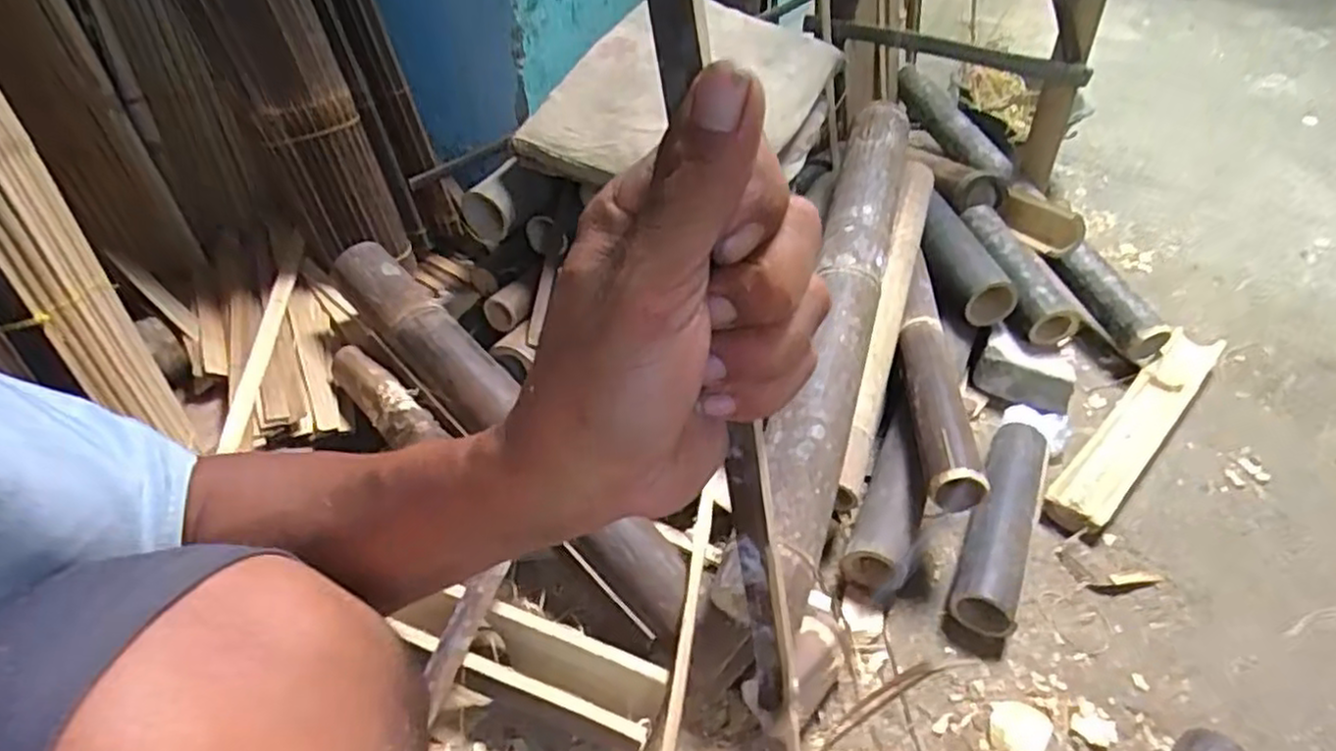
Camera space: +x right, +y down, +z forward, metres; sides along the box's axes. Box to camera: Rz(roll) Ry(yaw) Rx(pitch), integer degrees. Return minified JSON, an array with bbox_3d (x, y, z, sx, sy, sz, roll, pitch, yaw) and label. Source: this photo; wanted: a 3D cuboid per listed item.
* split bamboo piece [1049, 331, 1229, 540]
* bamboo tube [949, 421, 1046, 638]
[{"bbox_3d":[0.612,0.060,0.939,0.453,0.030,0.065,-33,53,-32],"label":"split bamboo piece"},{"bbox_3d":[0.375,0.157,0.811,0.067,0.059,0.283,19,46,18],"label":"bamboo tube"}]

